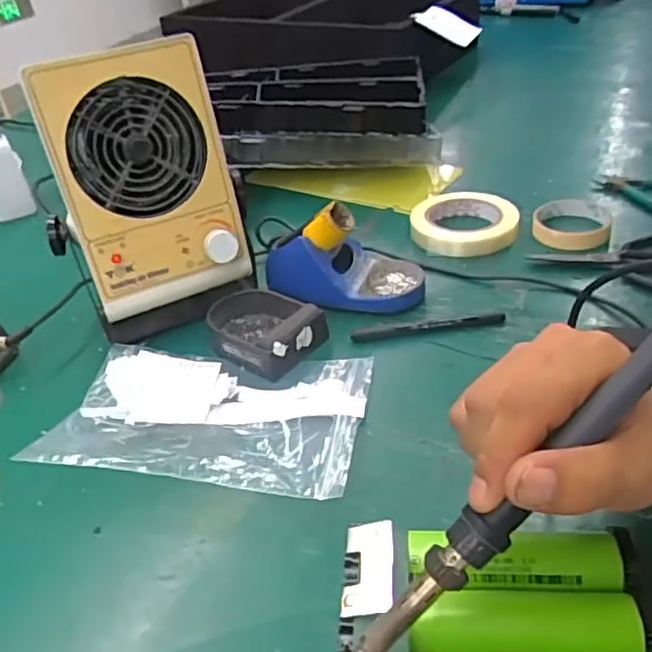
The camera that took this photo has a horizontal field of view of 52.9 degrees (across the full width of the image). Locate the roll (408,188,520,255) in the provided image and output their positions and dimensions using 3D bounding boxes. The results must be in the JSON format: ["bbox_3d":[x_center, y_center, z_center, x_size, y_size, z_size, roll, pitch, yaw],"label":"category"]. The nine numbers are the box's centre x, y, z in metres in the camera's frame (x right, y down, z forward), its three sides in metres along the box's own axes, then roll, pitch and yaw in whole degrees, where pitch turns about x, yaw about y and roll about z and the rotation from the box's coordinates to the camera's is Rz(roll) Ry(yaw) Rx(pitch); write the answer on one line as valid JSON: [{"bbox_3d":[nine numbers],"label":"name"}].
[{"bbox_3d":[0.155,-0.118,0.740,0.115,0.021,0.113,0,36,10],"label":"roll"}]

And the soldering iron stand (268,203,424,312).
[{"bbox_3d":[0.020,-0.071,0.646,0.155,0.079,0.087,6,39,15],"label":"soldering iron stand"}]

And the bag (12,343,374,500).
[{"bbox_3d":[-0.089,0.068,0.518,0.233,0.017,0.160,3,28,10],"label":"bag"}]

